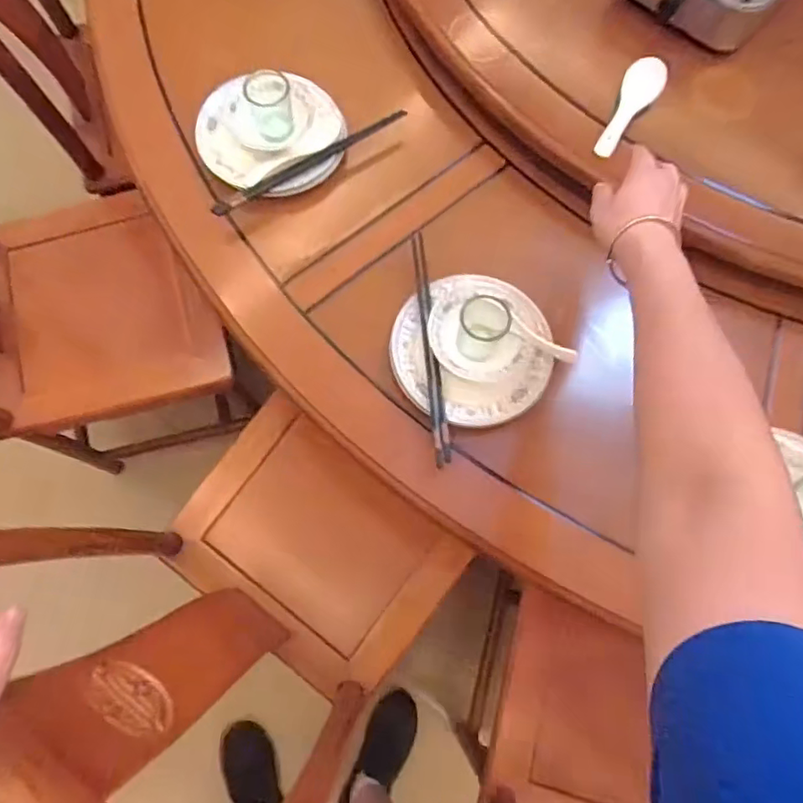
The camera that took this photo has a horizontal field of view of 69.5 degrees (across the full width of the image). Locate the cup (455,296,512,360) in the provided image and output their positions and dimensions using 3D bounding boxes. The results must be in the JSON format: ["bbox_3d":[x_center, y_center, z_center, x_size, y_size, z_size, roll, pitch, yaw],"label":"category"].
[{"bbox_3d":[0.086,-0.074,0.618,0.051,0.062,0.057,17,74,4],"label":"cup"}]

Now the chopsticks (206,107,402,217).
[{"bbox_3d":[-0.107,-0.289,0.686,0.259,0.011,0.017,-34,78,-10],"label":"chopsticks"}]

